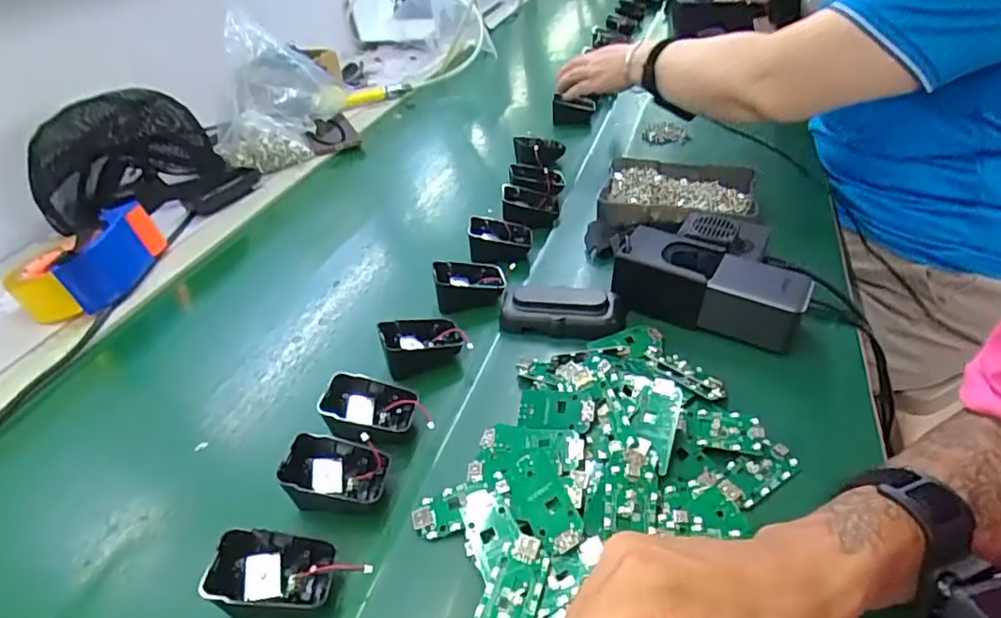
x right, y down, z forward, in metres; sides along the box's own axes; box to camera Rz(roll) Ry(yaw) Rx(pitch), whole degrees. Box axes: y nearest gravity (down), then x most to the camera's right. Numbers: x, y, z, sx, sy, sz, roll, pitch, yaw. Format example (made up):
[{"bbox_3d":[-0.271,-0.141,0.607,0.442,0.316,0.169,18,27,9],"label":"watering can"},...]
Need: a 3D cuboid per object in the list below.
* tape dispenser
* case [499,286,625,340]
[{"bbox_3d":[-0.464,-0.053,0.661,0.104,0.066,0.140,-1,38,8],"label":"tape dispenser"},{"bbox_3d":[0.056,0.003,0.536,0.107,0.037,0.051,3,38,13],"label":"case"}]

